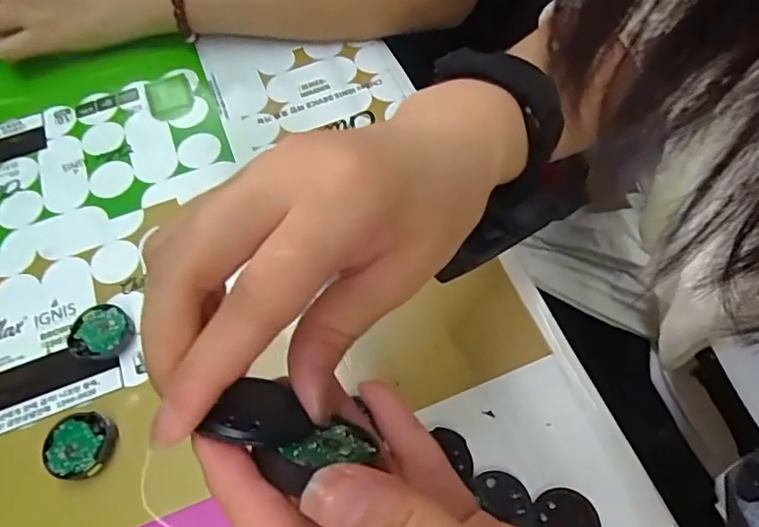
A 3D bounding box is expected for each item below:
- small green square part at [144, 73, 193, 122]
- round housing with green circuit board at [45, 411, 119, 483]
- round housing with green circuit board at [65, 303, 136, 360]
[{"bbox_3d":[-0.142,-0.113,0.378,0.029,0.004,0.037,-22,63,-7],"label":"small green square part"},{"bbox_3d":[-0.142,0.087,0.267,0.032,0.009,0.030,-2,63,3],"label":"round housing with green circuit board"},{"bbox_3d":[-0.146,0.037,0.294,0.031,0.010,0.028,0,63,4],"label":"round housing with green circuit board"}]

